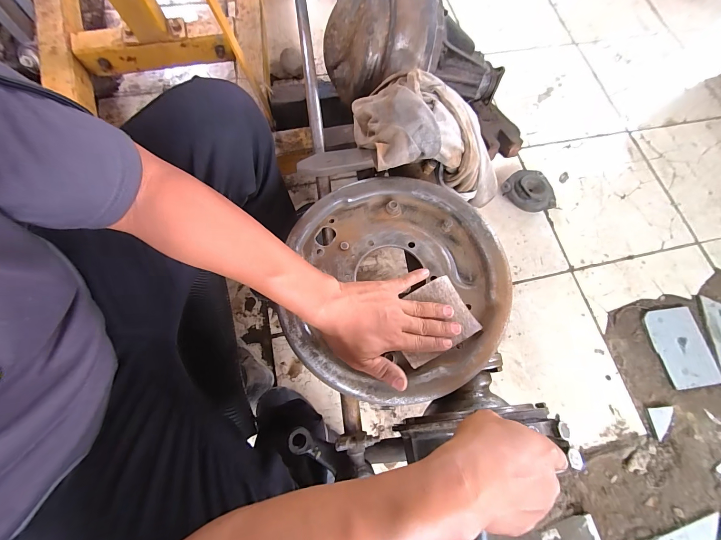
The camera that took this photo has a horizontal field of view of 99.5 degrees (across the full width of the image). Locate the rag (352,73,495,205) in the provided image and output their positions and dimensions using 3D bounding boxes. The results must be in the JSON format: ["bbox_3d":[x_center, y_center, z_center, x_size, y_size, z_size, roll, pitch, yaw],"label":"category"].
[{"bbox_3d":[0.125,-0.217,0.510,0.249,0.177,0.166,-8,72,-5],"label":"rag"}]

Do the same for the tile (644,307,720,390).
[{"bbox_3d":[0.803,0.191,0.761,0.134,0.009,0.186,-6,72,-4],"label":"tile"}]

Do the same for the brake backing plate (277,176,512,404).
[{"bbox_3d":[0.046,0.011,0.401,0.276,0.024,0.291,0,72,2],"label":"brake backing plate"}]

